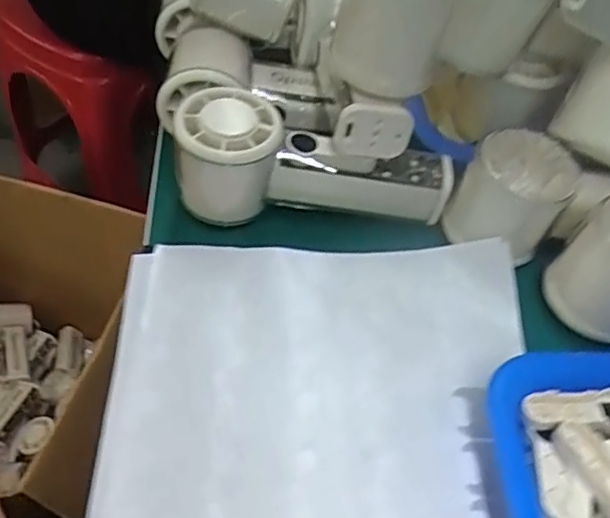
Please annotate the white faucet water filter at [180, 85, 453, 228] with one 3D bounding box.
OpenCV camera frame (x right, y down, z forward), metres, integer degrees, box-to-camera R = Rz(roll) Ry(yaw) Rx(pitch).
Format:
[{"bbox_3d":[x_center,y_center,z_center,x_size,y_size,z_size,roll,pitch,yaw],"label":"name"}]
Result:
[{"bbox_3d":[0.004,-0.056,0.346,0.152,0.062,0.052,-2,51,-3],"label":"white faucet water filter"}]

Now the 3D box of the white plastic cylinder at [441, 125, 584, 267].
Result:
[{"bbox_3d":[0.111,-0.034,0.333,0.056,0.057,0.053,1,51,-1],"label":"white plastic cylinder"}]

